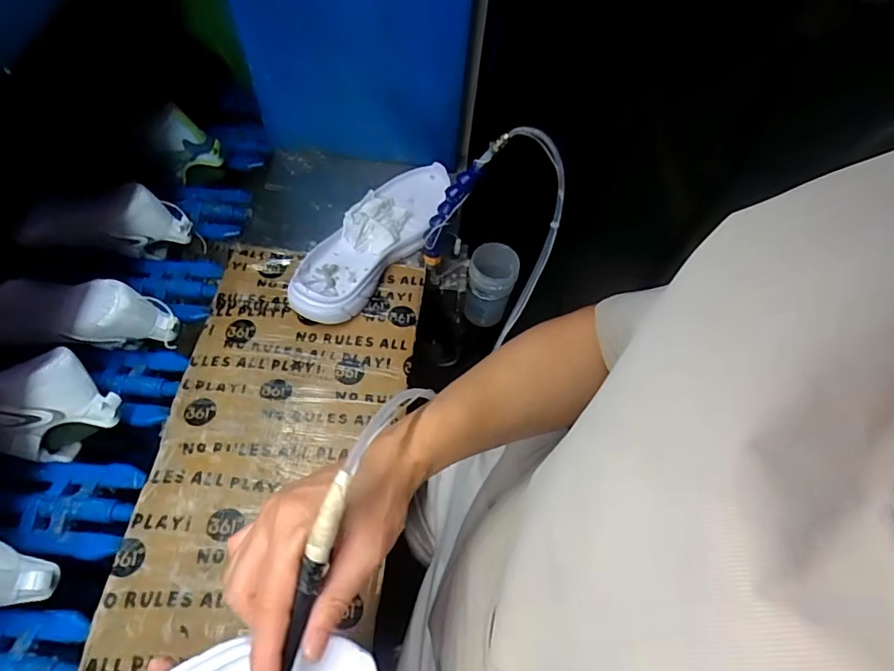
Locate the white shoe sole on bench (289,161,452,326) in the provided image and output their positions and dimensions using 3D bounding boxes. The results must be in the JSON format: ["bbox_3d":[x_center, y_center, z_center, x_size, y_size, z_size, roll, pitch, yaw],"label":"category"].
[{"bbox_3d":[-0.089,-0.128,0.661,0.099,0.046,0.287,28,62,13],"label":"white shoe sole on bench"}]

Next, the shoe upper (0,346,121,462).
[{"bbox_3d":[-0.459,0.081,0.530,0.219,0.097,0.078,-10,62,-12],"label":"shoe upper"}]

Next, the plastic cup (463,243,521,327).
[{"bbox_3d":[0.067,-0.077,0.801,0.071,0.115,0.071,1,60,-3],"label":"plastic cup"}]

